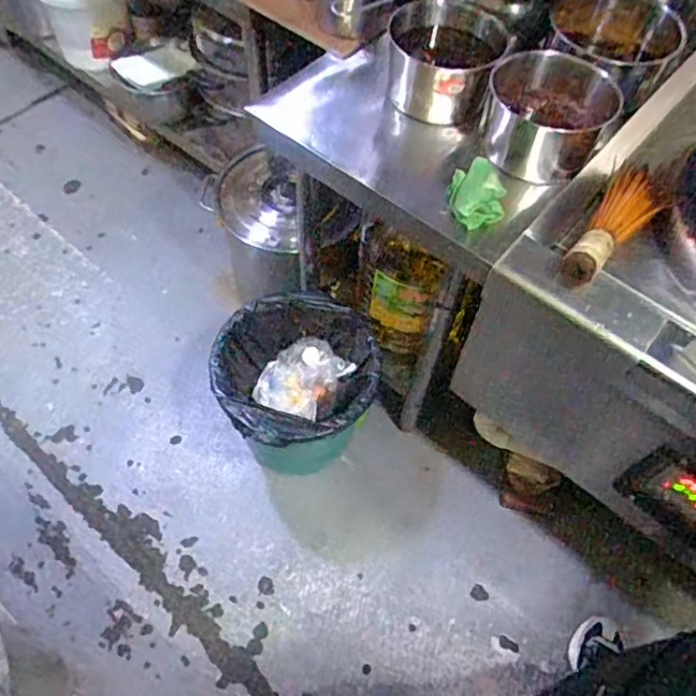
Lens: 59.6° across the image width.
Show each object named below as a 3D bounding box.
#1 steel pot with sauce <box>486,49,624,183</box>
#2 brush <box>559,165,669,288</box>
[{"bbox_3d":[0.301,-0.351,0.944,0.178,0.142,0.184,2,58,-3],"label":"steel pot with sauce"},{"bbox_3d":[0.392,-0.183,0.867,0.085,0.067,0.294,30,61,14],"label":"brush"}]

